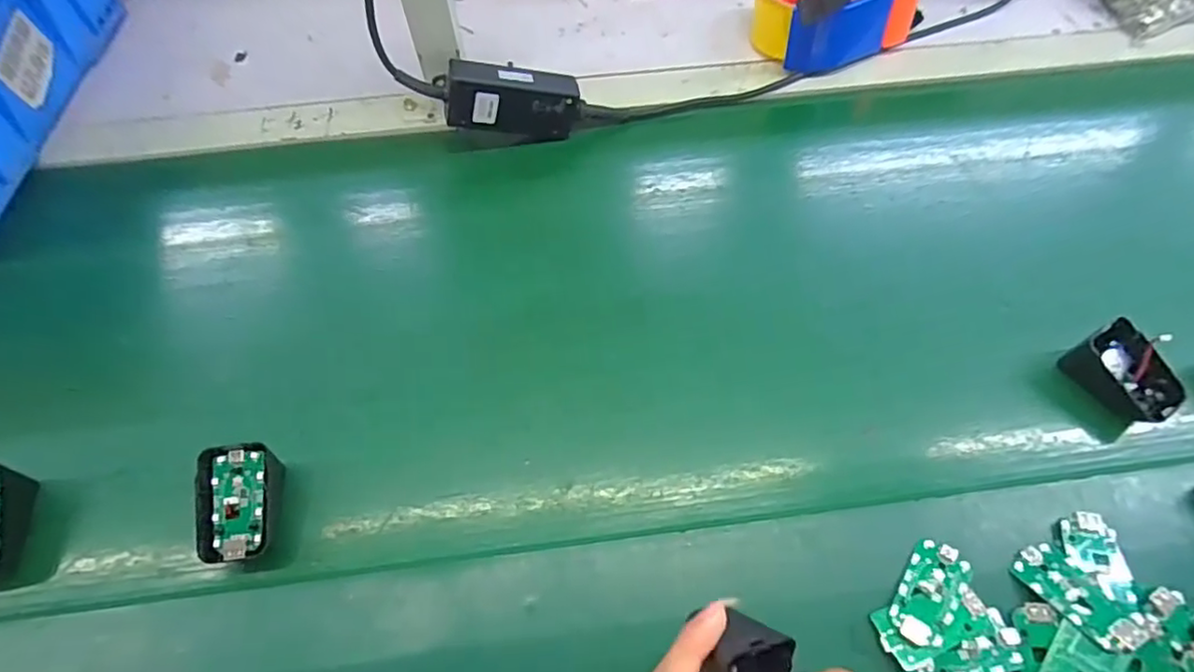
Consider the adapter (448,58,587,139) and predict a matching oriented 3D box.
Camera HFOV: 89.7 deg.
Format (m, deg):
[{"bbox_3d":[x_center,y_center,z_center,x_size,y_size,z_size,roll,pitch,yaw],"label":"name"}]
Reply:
[{"bbox_3d":[-0.073,-0.212,0.541,0.119,0.052,0.028,-1,57,-21],"label":"adapter"}]

